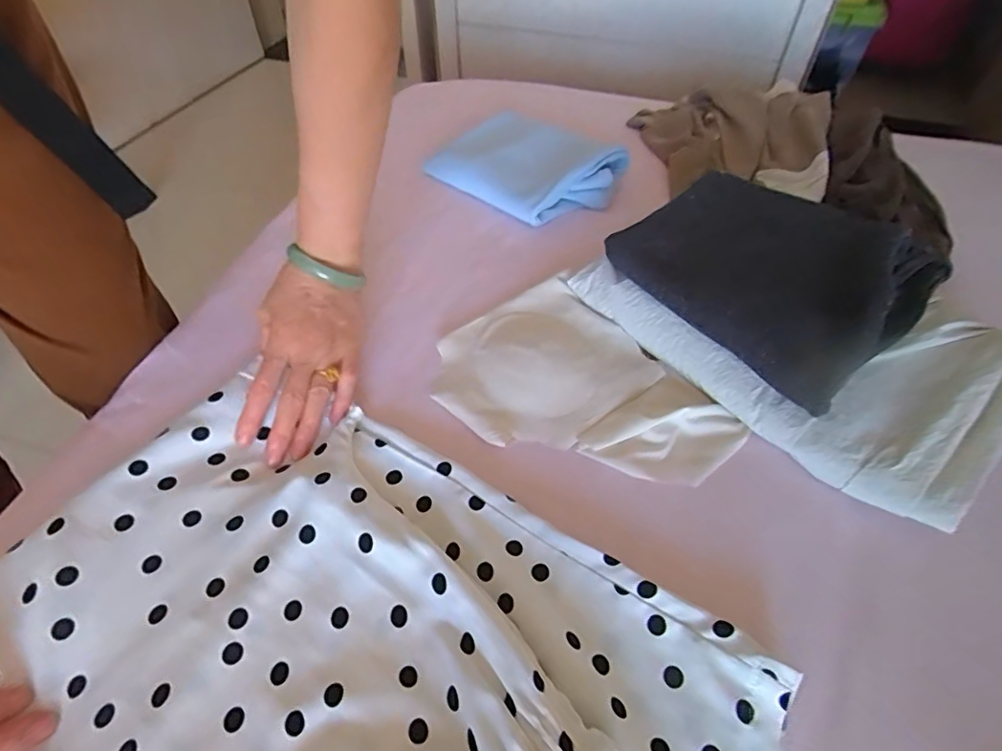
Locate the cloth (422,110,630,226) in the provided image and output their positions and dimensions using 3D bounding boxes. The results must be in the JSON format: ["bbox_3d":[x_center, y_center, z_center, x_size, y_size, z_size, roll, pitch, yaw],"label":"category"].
[{"bbox_3d":[0.027,-0.254,0.661,0.220,0.034,0.157,33,58,25],"label":"cloth"}]

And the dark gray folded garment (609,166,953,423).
[{"bbox_3d":[0.228,-0.099,0.472,0.175,0.053,0.223,-34,58,-24],"label":"dark gray folded garment"}]

